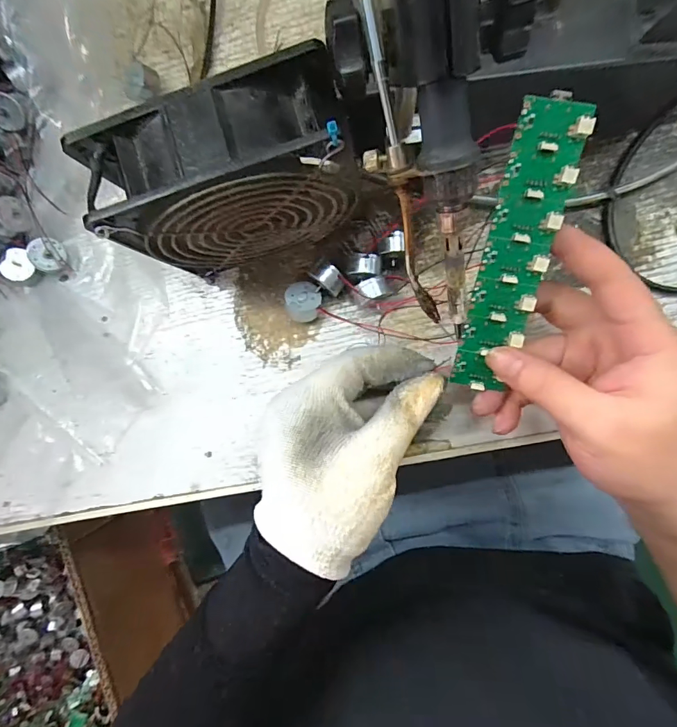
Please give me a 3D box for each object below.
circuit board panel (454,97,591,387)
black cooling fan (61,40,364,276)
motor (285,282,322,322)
[{"bbox_3d":[0.086,-0.051,0.209,0.030,0.006,0.138,13,112,6],"label":"circuit board panel"},{"bbox_3d":[-0.049,-0.091,0.232,0.121,0.120,0.051,-14,90,6],"label":"black cooling fan"},{"bbox_3d":[-0.024,-0.040,0.281,0.022,0.015,0.023,-2,74,-14],"label":"motor"}]

